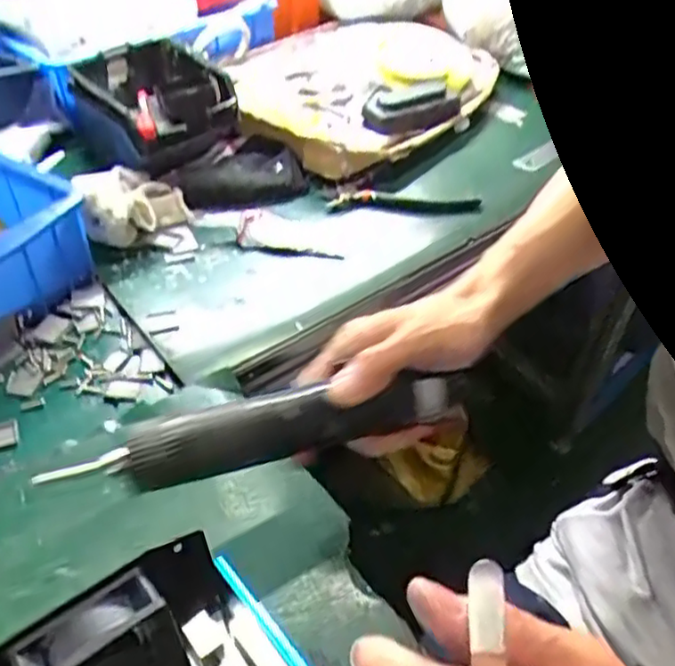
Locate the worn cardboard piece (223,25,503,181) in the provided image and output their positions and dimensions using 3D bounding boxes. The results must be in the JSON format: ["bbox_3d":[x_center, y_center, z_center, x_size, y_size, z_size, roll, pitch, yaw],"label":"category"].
[{"bbox_3d":[0.010,-0.283,0.737,0.254,0.053,0.274,33,53,28],"label":"worn cardboard piece"}]

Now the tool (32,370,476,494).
[{"bbox_3d":[-0.027,0.047,0.345,0.221,0.026,0.028,-9,43,-23],"label":"tool"}]

